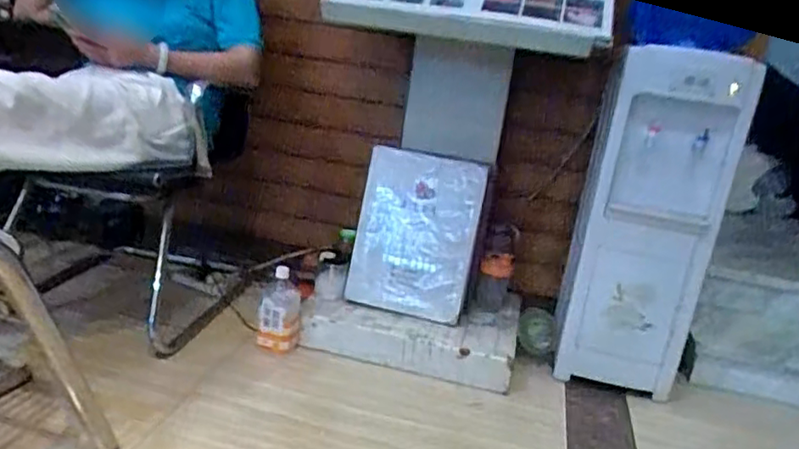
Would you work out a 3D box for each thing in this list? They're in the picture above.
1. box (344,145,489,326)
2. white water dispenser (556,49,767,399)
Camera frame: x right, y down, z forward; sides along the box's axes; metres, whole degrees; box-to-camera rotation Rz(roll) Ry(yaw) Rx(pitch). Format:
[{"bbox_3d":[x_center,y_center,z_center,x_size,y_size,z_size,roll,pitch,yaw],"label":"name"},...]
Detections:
[{"bbox_3d":[0.045,0.027,1.673,0.313,0.425,0.088,11,-3,-4],"label":"box"},{"bbox_3d":[0.640,-0.023,1.637,0.328,0.820,0.341,13,19,16],"label":"white water dispenser"}]

